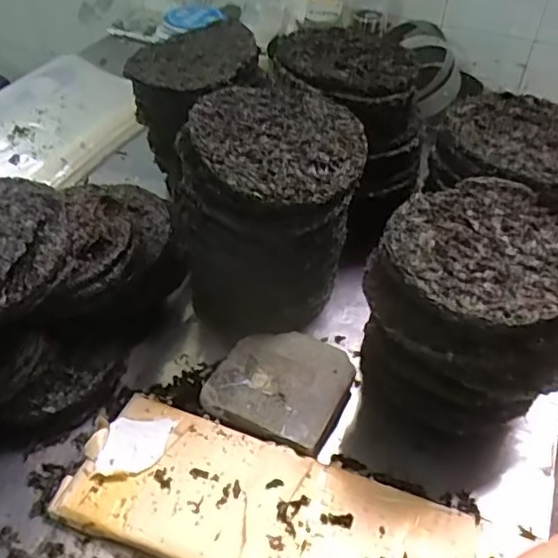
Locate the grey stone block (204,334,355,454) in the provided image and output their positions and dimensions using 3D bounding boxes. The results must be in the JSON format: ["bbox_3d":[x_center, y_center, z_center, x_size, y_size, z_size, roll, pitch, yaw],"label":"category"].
[{"bbox_3d":[0.007,0.123,0.713,0.154,0.031,0.157,22,46,20],"label":"grey stone block"}]

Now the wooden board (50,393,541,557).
[{"bbox_3d":[0.026,0.255,0.594,0.499,0.034,0.160,16,45,15],"label":"wooden board"}]

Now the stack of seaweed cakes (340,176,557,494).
[{"bbox_3d":[0.206,0.086,0.694,0.224,0.327,0.213,4,43,2],"label":"stack of seaweed cakes"}]

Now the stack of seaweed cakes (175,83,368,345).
[{"bbox_3d":[-0.011,-0.061,0.738,0.209,0.290,0.197,4,43,3],"label":"stack of seaweed cakes"}]

